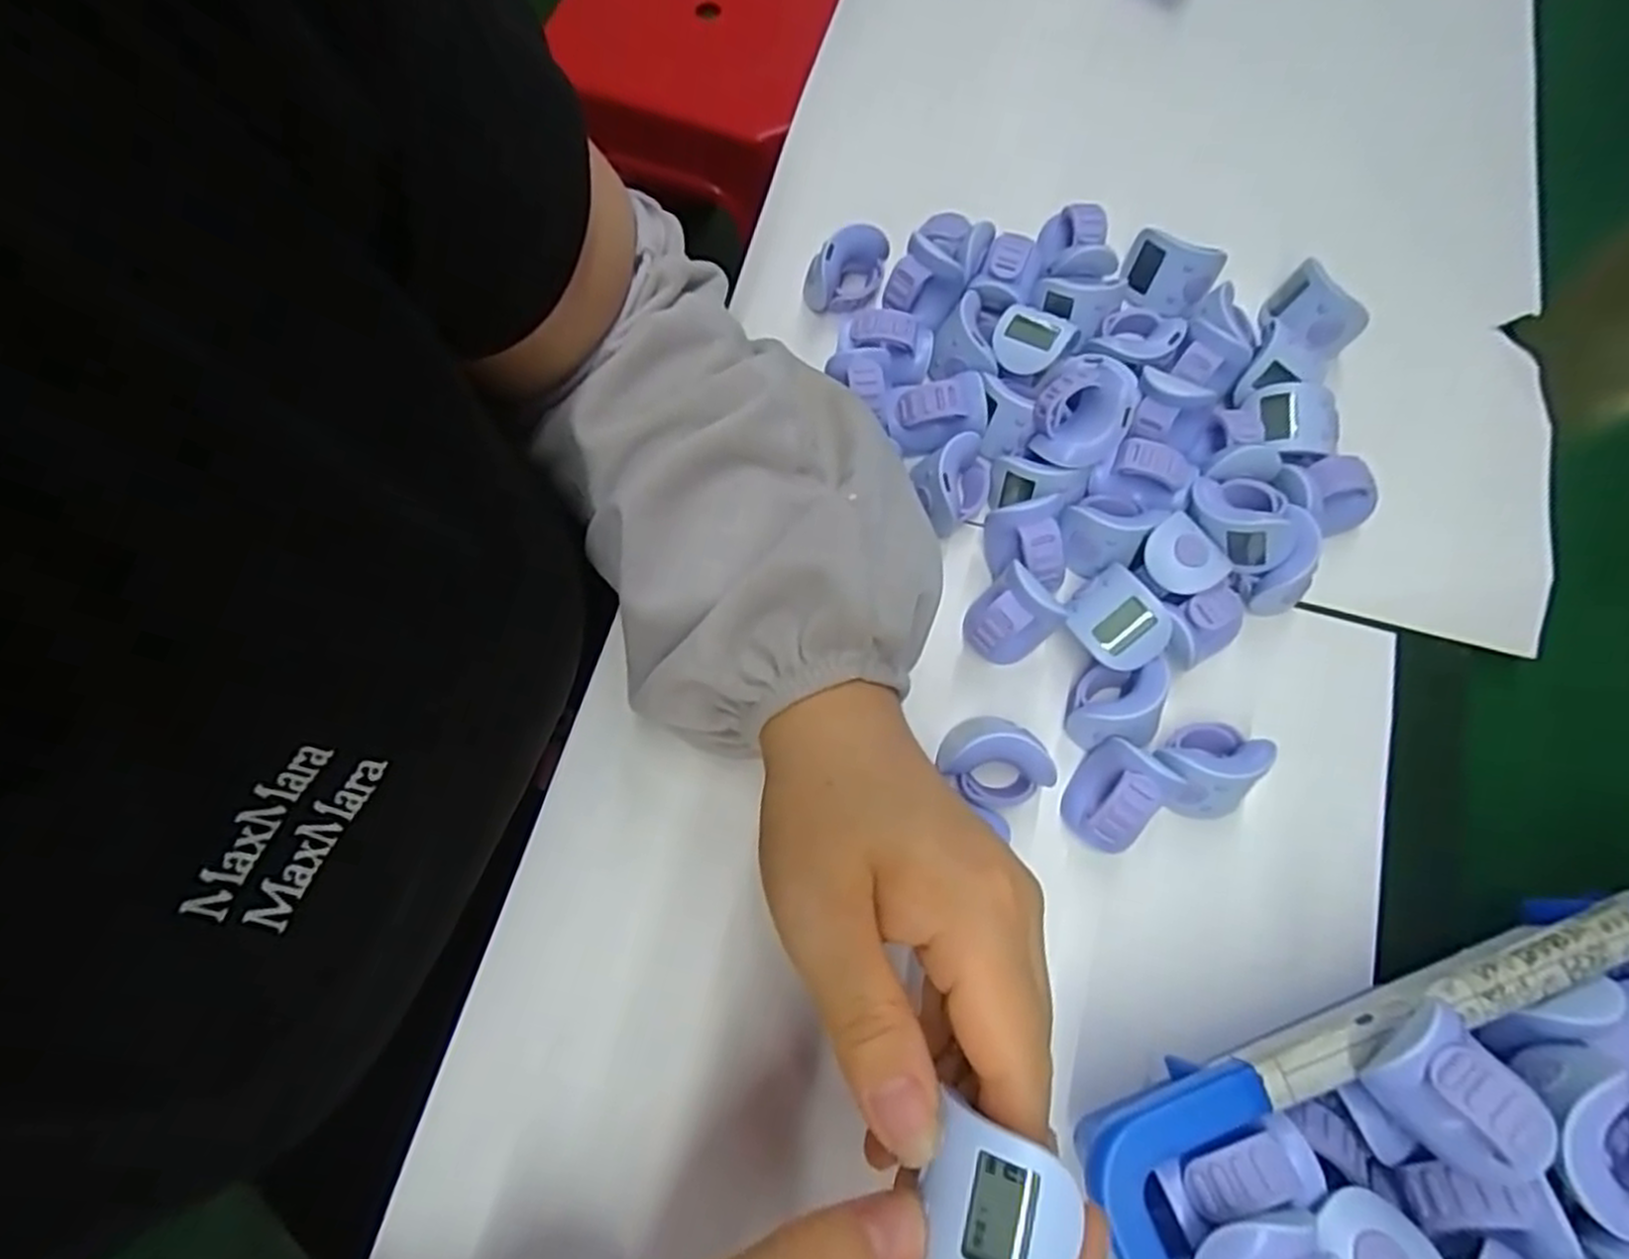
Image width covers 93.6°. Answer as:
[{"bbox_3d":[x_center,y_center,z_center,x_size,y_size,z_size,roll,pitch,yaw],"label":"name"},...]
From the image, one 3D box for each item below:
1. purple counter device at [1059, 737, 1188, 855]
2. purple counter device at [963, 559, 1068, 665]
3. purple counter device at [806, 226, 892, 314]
[{"bbox_3d":[0.108,0.061,0.278,0.025,0.035,0.032,38,76,10],"label":"purple counter device"},{"bbox_3d":[0.074,-0.004,0.296,0.032,0.037,0.030,-38,77,-12],"label":"purple counter device"},{"bbox_3d":[0.017,-0.162,0.348,0.039,0.029,0.021,-32,76,-10],"label":"purple counter device"}]

